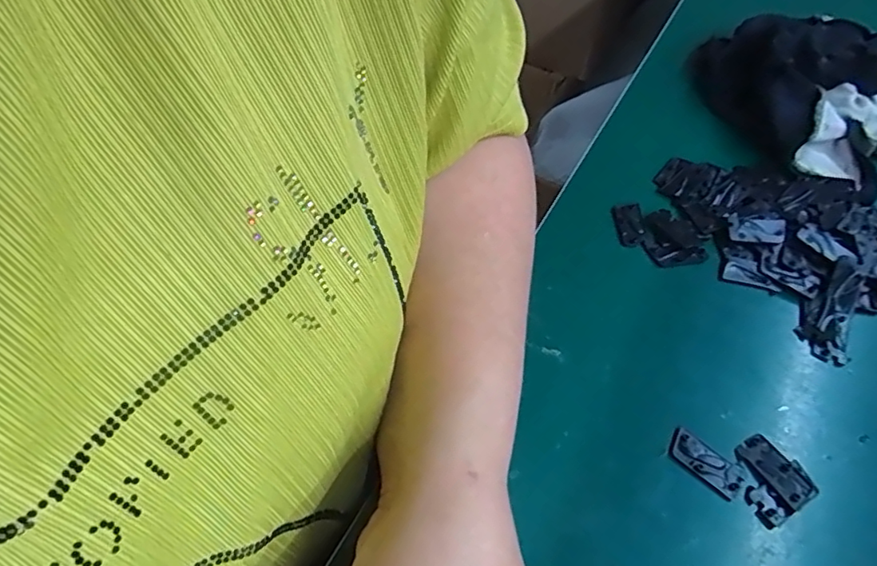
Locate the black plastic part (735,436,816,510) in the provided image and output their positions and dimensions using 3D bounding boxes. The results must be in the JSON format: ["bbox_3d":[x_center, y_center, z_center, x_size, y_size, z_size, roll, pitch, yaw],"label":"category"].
[{"bbox_3d":[0.159,0.088,0.264,0.017,0.005,0.034,-21,59,-18],"label":"black plastic part"}]

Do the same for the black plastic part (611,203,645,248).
[{"bbox_3d":[0.120,-0.037,0.352,0.017,0.004,0.032,1,55,-3],"label":"black plastic part"}]

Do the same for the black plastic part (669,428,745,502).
[{"bbox_3d":[0.127,0.085,0.265,0.034,0.004,0.018,36,60,20],"label":"black plastic part"}]

